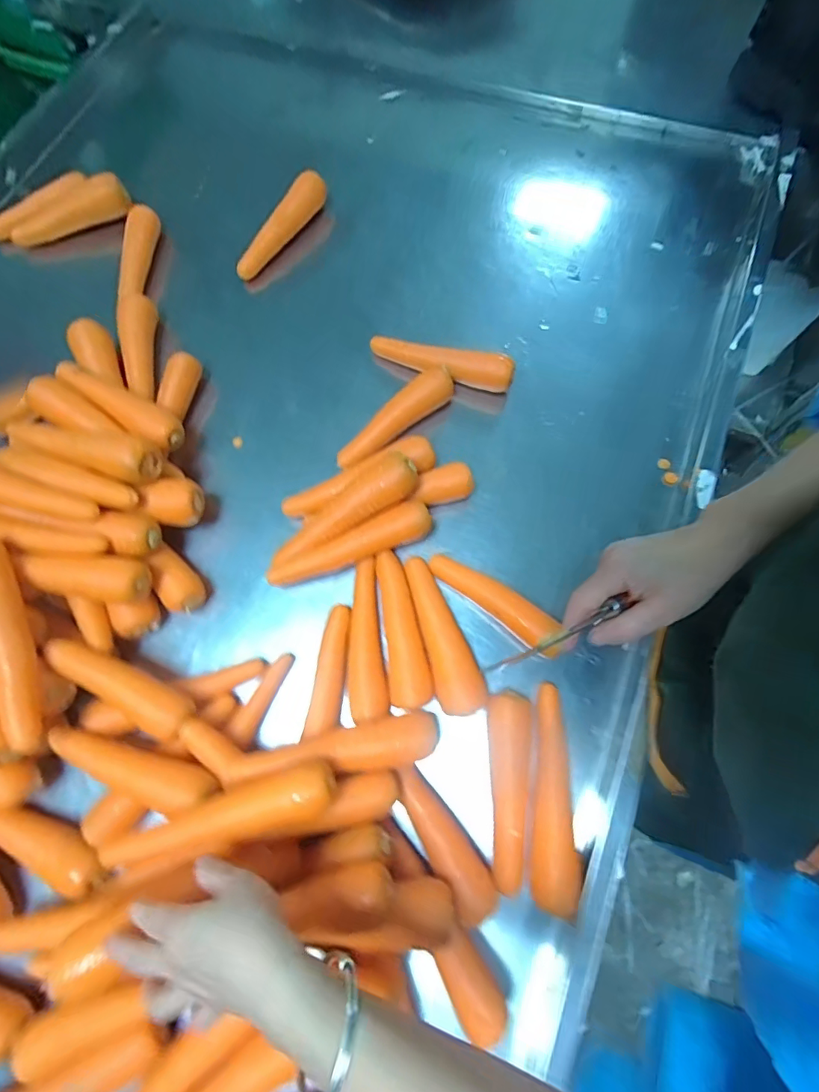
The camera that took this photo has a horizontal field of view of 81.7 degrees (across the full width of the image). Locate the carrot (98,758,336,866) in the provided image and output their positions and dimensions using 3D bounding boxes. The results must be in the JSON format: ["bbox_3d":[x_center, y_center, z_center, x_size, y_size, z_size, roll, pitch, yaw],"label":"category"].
[{"bbox_3d":[-0.151,0.219,0.375,0.182,0.032,0.043,-20,71,-4],"label":"carrot"}]

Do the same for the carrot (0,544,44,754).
[{"bbox_3d":[-0.364,0.083,0.417,0.041,0.042,0.195,-24,72,-6],"label":"carrot"}]

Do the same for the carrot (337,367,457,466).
[{"bbox_3d":[-0.015,-0.149,0.563,0.168,0.047,0.041,-43,75,-11],"label":"carrot"}]

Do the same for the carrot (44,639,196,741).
[{"bbox_3d":[-0.271,0.130,0.443,0.148,0.030,0.039,25,74,10],"label":"carrot"}]

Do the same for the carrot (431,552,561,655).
[{"bbox_3d":[0.090,0.055,0.494,0.152,0.024,0.038,37,76,13],"label":"carrot"}]

